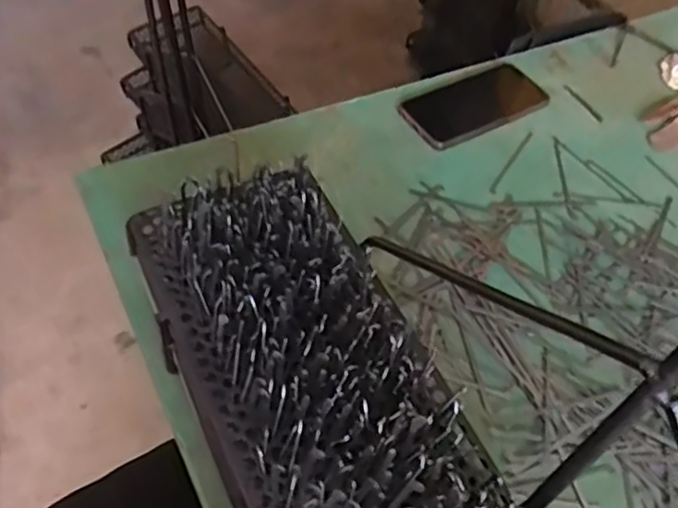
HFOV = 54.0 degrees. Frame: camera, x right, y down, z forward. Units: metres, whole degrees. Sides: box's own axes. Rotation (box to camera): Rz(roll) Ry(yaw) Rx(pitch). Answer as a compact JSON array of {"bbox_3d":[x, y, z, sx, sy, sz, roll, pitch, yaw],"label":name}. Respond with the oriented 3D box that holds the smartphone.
[{"bbox_3d":[0.146,-0.162,0.725,0.155,0.012,0.076,-25,57,-22],"label":"smartphone"}]

